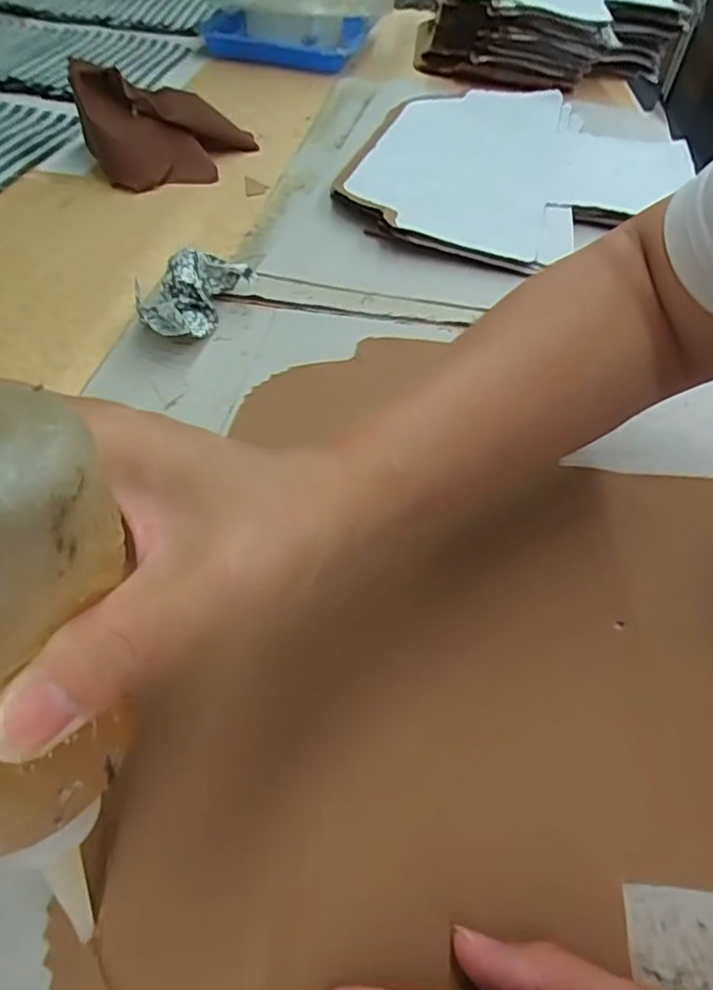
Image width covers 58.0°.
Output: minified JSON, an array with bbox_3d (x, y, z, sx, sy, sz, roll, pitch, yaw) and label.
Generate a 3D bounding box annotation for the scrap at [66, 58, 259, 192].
[{"bbox_3d":[-0.179,-0.348,0.604,0.159,0.080,0.122,-6,48,-10],"label":"scrap"}]

